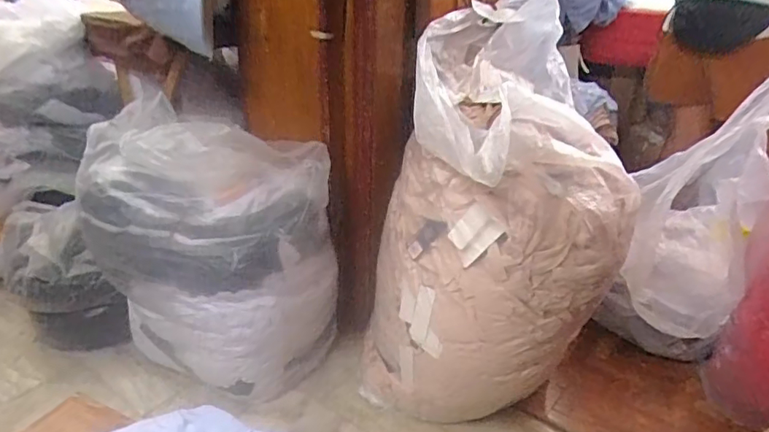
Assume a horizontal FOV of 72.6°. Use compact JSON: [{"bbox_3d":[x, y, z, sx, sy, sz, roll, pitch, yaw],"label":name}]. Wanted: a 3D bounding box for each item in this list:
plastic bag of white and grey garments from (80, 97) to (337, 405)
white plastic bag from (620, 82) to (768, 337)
[{"bbox_3d":[-0.435,0.087,1.331,0.551,0.619,0.317,11,27,18],"label":"plastic bag of white and grey garments"},{"bbox_3d":[0.752,-0.051,1.254,0.262,0.558,0.428,16,29,27],"label":"white plastic bag"}]

